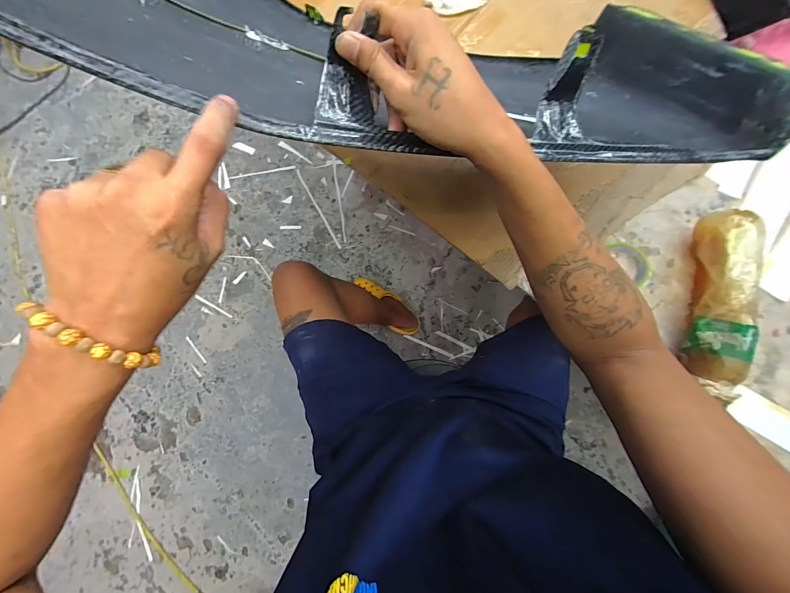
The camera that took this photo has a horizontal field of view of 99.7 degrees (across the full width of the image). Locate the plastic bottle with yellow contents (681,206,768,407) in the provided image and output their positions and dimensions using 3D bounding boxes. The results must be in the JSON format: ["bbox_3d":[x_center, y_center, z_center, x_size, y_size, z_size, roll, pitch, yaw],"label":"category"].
[{"bbox_3d":[0.511,0.008,0.512,0.070,0.086,0.286,18,80,4],"label":"plastic bottle with yellow contents"}]

